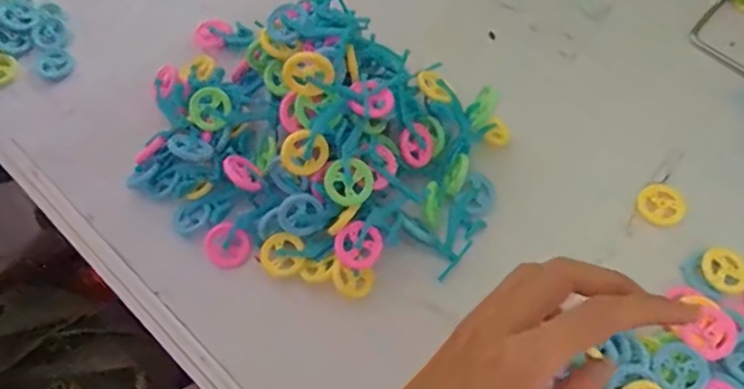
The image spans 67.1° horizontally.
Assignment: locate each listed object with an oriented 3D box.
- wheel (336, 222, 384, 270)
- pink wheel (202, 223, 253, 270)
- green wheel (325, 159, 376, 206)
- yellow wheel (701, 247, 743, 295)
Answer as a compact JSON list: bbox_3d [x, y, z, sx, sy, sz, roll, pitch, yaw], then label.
[{"bbox_3d":[-0.008,0.033,0.358,0.030,0.004,0.029,1,99,3],"label":"wheel"},{"bbox_3d":[-0.099,0.036,0.385,0.031,0.004,0.032,1,107,2],"label":"pink wheel"},{"bbox_3d":[-0.014,-0.007,0.350,0.030,0.006,0.028,0,92,5],"label":"green wheel"},{"bbox_3d":[0.221,0.047,0.349,0.029,0.006,0.030,-2,67,5],"label":"yellow wheel"}]

